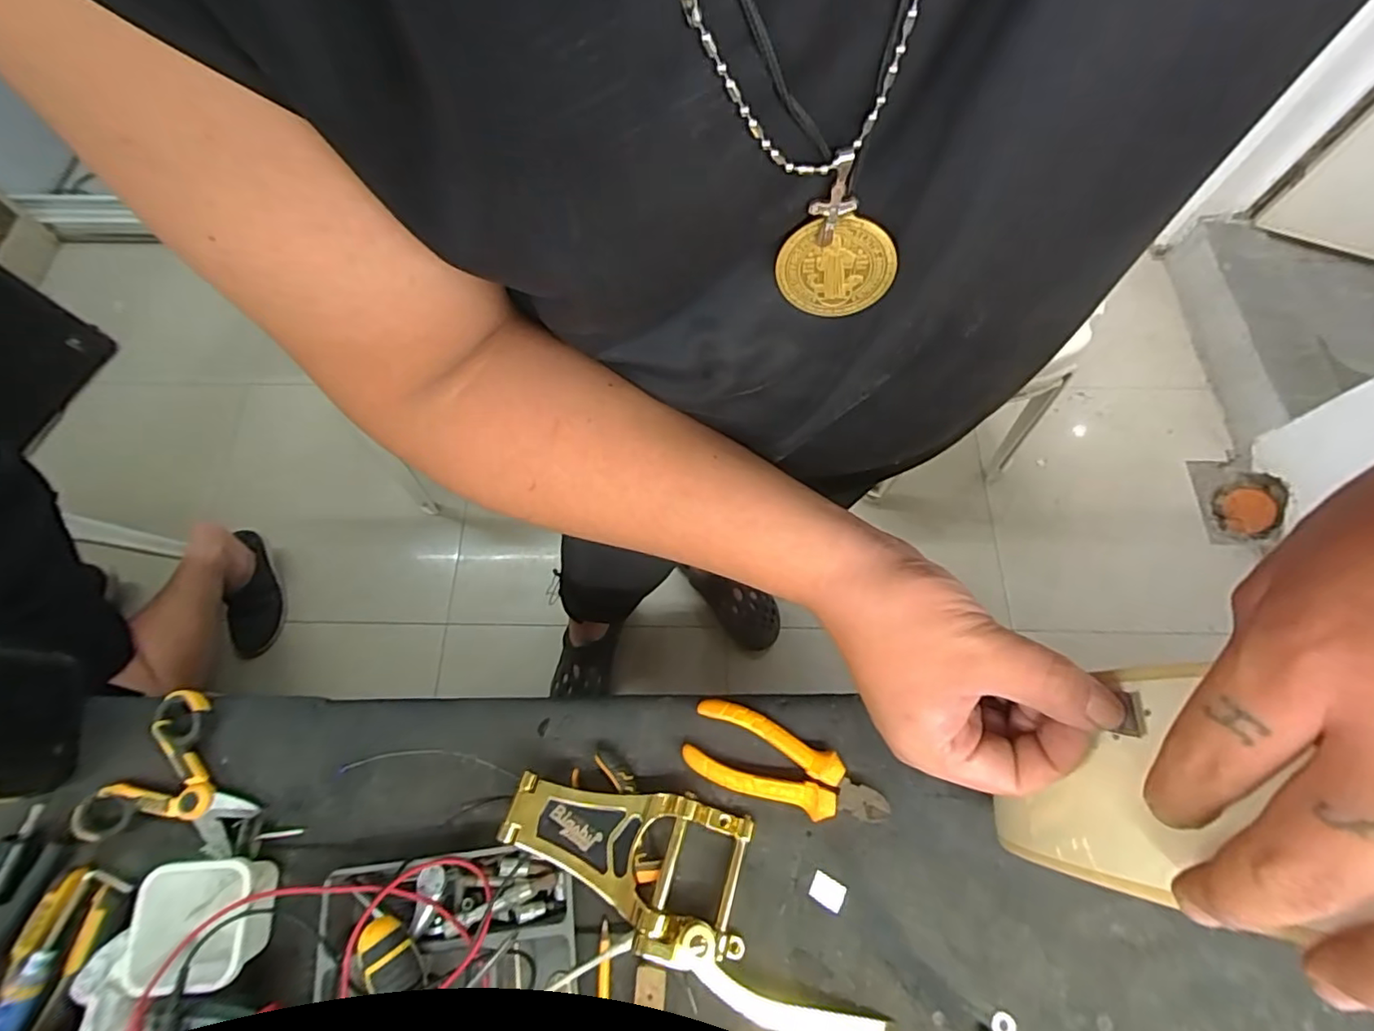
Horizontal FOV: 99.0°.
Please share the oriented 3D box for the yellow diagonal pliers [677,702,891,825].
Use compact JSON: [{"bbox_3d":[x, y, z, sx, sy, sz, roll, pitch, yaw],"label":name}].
[{"bbox_3d":[0.076,0.194,0.453,0.152,0.026,0.056,19,70,8],"label":"yellow diagonal pliers"}]

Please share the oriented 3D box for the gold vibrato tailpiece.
[{"bbox_3d":[-0.042,0.244,0.424,0.177,0.044,0.097,18,70,8],"label":"gold vibrato tailpiece"}]

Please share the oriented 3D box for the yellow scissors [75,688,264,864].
[{"bbox_3d":[-0.411,0.221,0.457,0.109,0.019,0.132,-37,72,-13],"label":"yellow scissors"}]

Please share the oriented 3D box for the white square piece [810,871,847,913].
[{"bbox_3d":[0.103,0.275,0.430,0.025,0.004,0.019,29,71,11],"label":"white square piece"}]

